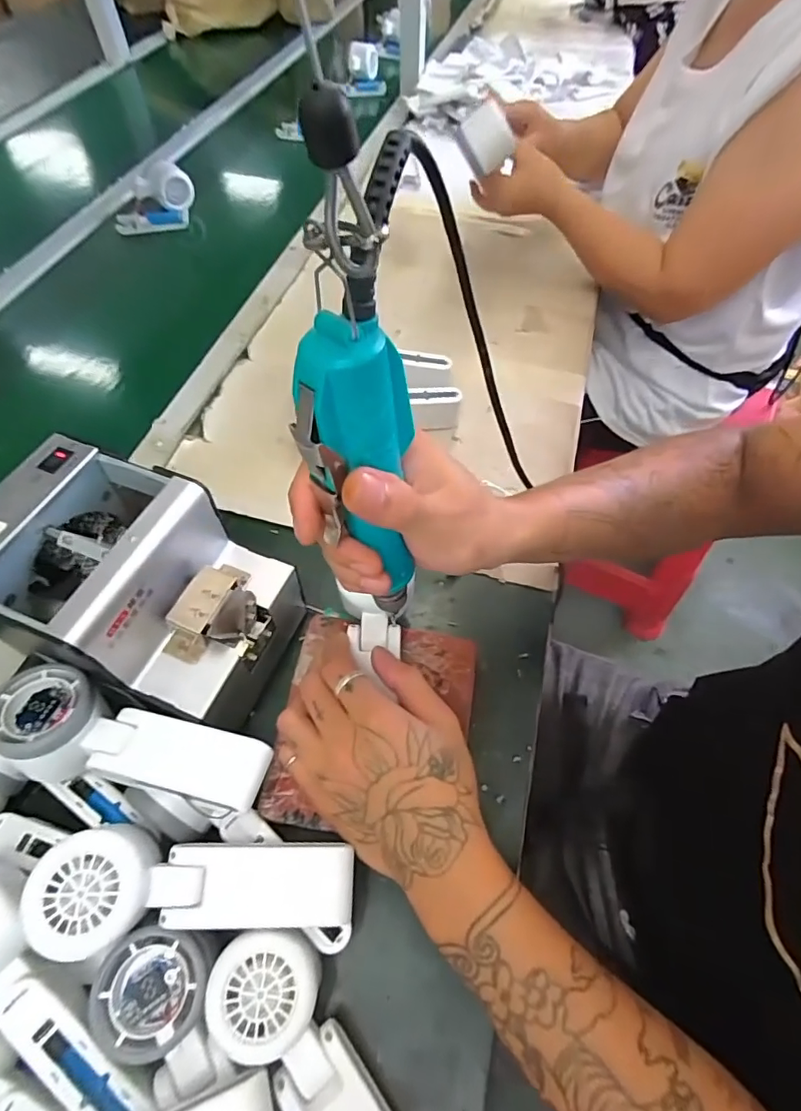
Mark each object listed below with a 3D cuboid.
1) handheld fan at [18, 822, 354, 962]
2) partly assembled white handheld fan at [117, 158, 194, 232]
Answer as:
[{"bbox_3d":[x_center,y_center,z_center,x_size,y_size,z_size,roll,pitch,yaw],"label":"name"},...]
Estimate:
[{"bbox_3d":[-0.109,0.180,0.284,0.159,0.043,0.054,-1,58,-1],"label":"handheld fan"},{"bbox_3d":[-0.382,-0.552,0.803,0.117,0.069,0.065,-10,59,-7],"label":"partly assembled white handheld fan"}]

